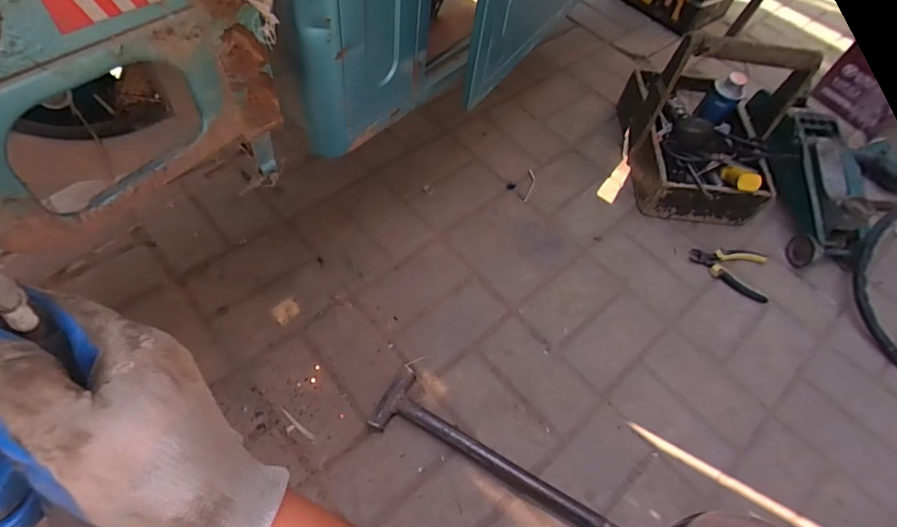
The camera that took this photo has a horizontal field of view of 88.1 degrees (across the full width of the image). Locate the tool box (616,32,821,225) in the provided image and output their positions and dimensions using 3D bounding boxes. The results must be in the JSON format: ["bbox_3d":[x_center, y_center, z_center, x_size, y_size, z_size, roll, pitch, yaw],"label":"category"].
[{"bbox_3d":[0.501,-0.278,0.895,0.232,0.280,0.350,4,57,-4],"label":"tool box"}]

